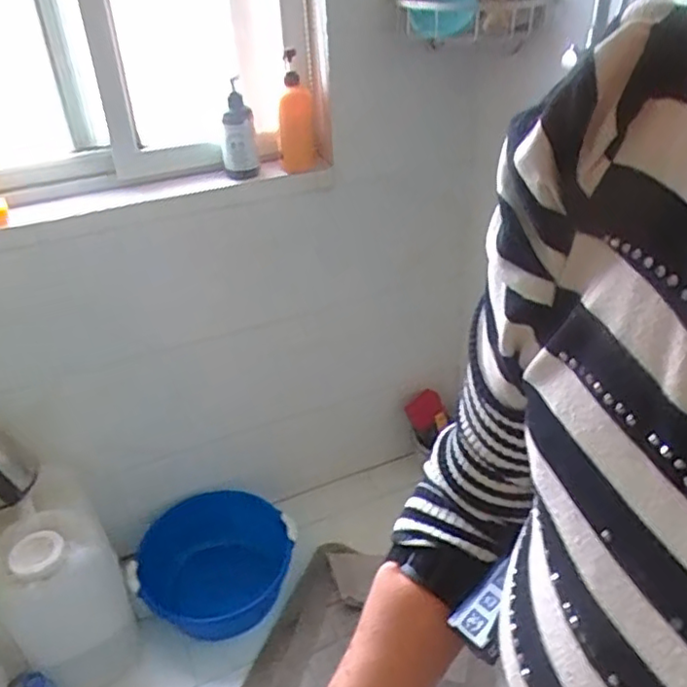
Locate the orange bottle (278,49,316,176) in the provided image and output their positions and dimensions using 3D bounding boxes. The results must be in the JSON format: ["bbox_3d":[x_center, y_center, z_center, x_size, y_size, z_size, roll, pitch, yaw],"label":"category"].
[{"bbox_3d":[-0.094,-0.451,1.287,0.070,0.224,0.075,-4,35,-2],"label":"orange bottle"}]

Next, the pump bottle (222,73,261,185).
[{"bbox_3d":[-0.204,-0.412,1.262,0.066,0.181,0.062,-7,35,-7],"label":"pump bottle"}]

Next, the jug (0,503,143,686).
[{"bbox_3d":[-0.552,0.490,1.284,0.208,0.358,0.159,-23,40,-27],"label":"jug"}]

